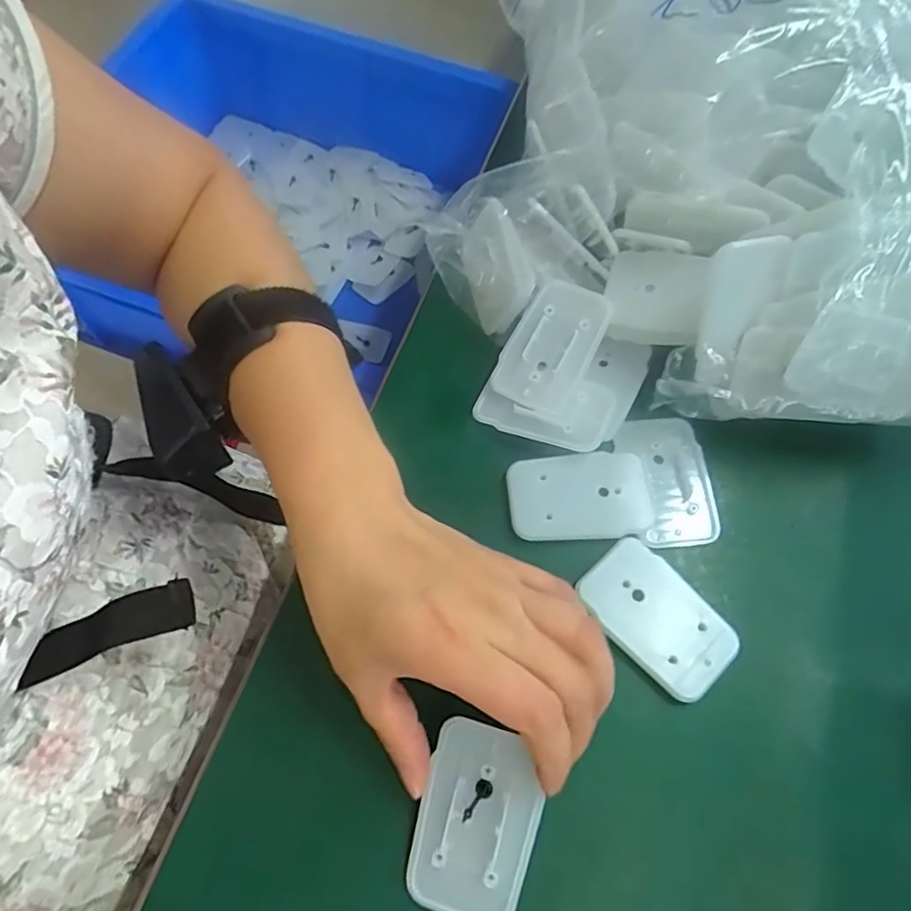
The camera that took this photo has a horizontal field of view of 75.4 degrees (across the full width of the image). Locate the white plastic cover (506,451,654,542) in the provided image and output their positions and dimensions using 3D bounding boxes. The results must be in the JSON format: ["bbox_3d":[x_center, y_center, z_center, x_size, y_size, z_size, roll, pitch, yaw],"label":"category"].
[{"bbox_3d":[0.062,0.019,0.290,0.069,0.004,0.043,-3,64,-3],"label":"white plastic cover"}]

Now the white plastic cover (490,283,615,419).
[{"bbox_3d":[0.050,-0.057,0.310,0.044,0.009,0.067,30,93,22],"label":"white plastic cover"}]

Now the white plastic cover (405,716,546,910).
[{"bbox_3d":[0.008,0.142,0.228,0.044,0.004,0.068,13,82,15],"label":"white plastic cover"}]

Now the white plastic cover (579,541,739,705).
[{"bbox_3d":[0.091,0.072,0.266,0.042,0.005,0.068,-36,70,-17],"label":"white plastic cover"}]

